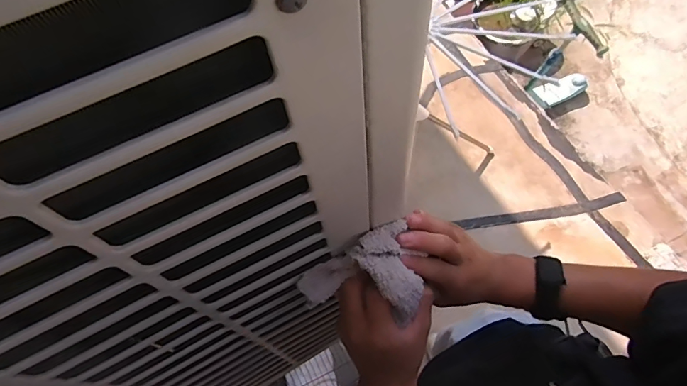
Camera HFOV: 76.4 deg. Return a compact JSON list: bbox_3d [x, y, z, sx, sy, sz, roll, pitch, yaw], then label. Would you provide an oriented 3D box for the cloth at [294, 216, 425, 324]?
[{"bbox_3d":[0.019,0.069,0.338,0.094,0.048,0.066,-26,67,-11],"label":"cloth"}]

